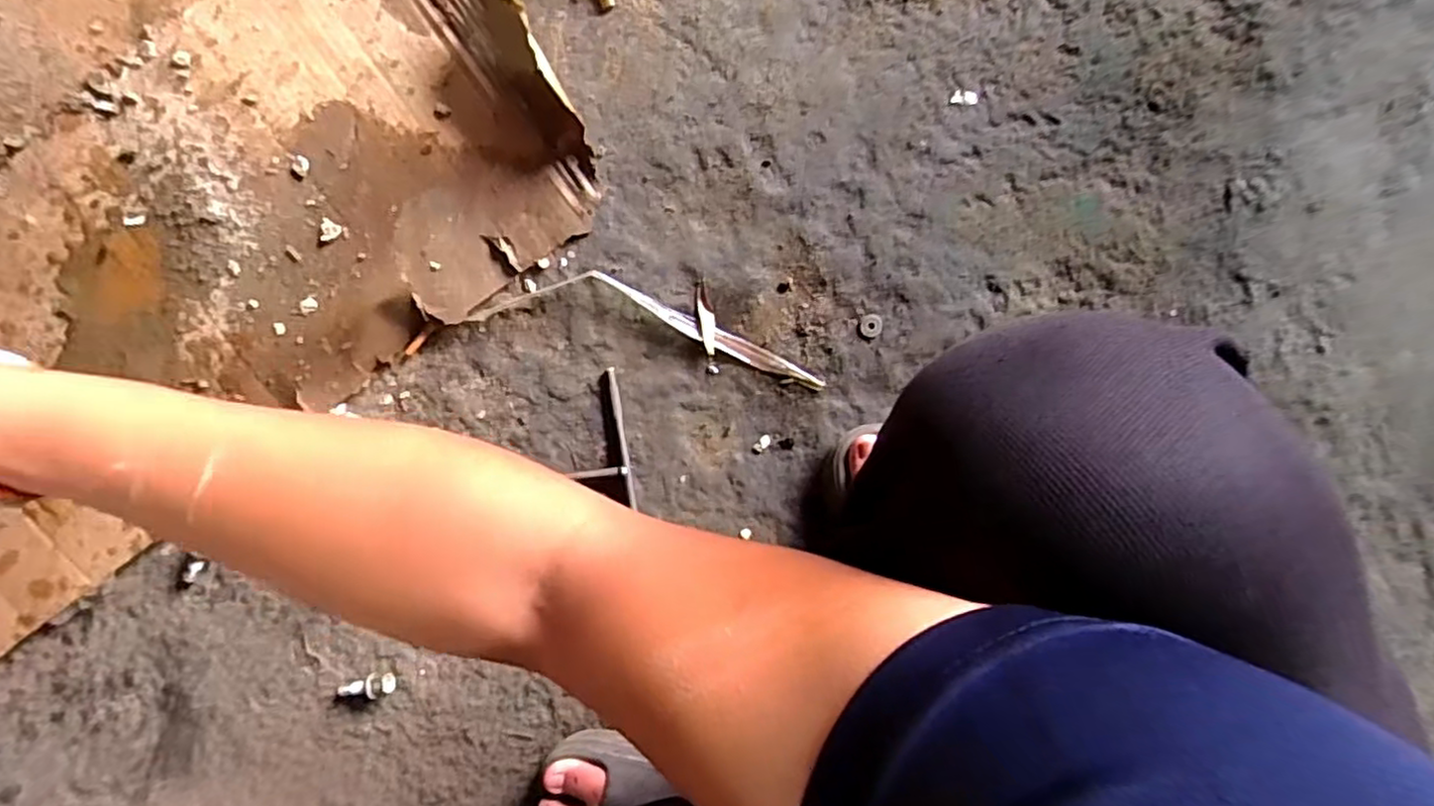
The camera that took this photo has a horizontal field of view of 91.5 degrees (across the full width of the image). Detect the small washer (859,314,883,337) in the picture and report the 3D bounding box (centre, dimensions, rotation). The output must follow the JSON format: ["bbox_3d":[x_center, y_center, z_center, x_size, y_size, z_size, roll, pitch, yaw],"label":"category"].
[{"bbox_3d":[0.133,-0.066,0.601,0.019,0.005,0.019,-8,98,-3],"label":"small washer"}]

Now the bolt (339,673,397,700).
[{"bbox_3d":[-0.307,0.251,0.615,0.054,0.016,0.020,-13,99,12],"label":"bolt"}]

